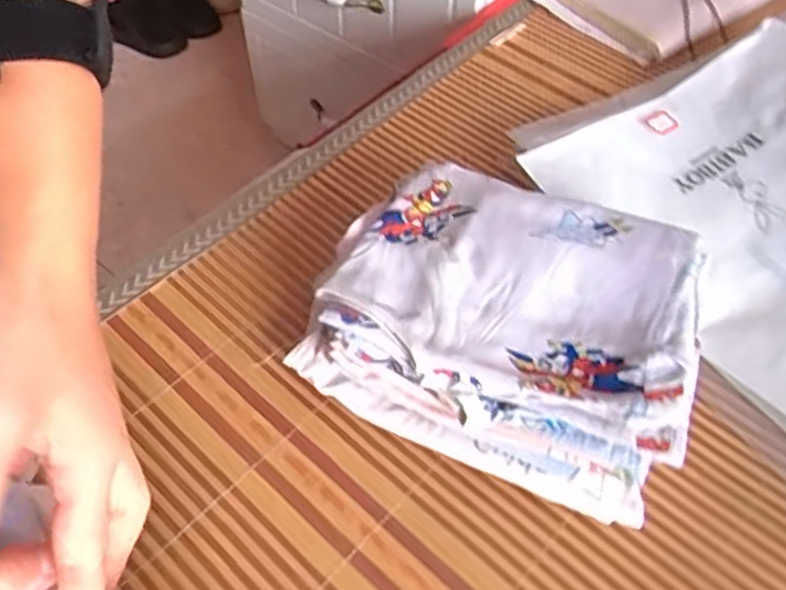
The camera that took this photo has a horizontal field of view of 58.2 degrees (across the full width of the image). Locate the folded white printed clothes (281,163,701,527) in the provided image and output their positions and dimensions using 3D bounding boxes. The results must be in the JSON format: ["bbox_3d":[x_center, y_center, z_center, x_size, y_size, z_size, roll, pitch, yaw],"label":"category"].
[{"bbox_3d":[0.069,0.015,0.447,0.225,0.080,0.174,20,55,15],"label":"folded white printed clothes"}]

